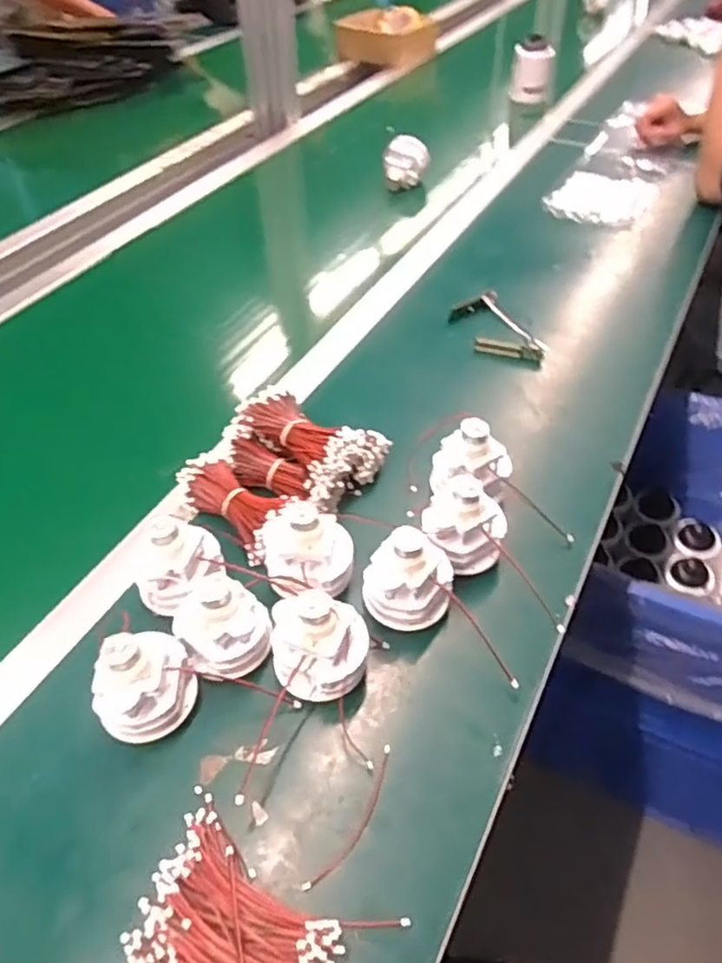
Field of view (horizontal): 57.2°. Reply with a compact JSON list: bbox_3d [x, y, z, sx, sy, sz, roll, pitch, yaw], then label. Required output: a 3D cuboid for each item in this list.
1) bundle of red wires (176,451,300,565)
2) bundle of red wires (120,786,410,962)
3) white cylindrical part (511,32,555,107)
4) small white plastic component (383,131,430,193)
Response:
[{"bbox_3d":[-0.114,0.018,0.611,0.057,0.033,0.118,-35,56,-29],"label":"bundle of red wires"},{"bbox_3d":[-0.072,0.273,0.394,0.141,0.016,0.108,24,51,21],"label":"bundle of red wires"},{"bbox_3d":[0.370,-0.892,1.432,0.078,0.117,0.071,6,47,5],"label":"white cylindrical part"},{"bbox_3d":[0.078,-0.549,1.137,0.076,0.067,0.066,2,47,2],"label":"small white plastic component"}]

